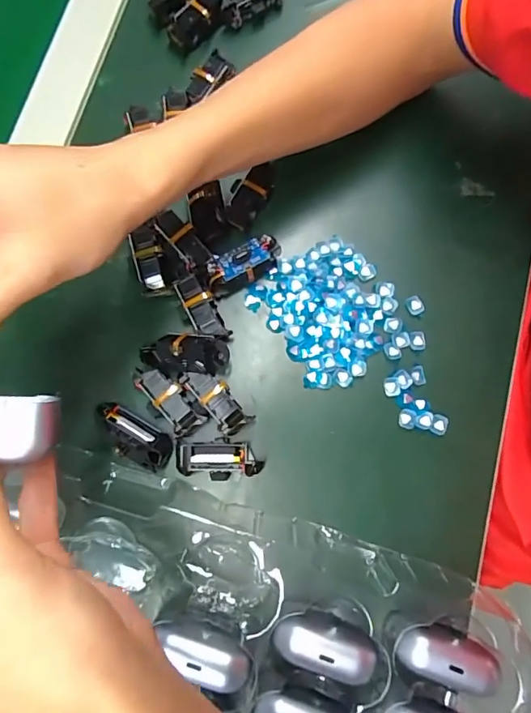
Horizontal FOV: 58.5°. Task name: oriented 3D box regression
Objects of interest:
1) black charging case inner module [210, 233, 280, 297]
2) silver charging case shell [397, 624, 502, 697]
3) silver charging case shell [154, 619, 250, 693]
[{"bbox_3d":[-0.015,-0.063,0.321,0.053,0.019,0.021,-29,78,-8],"label":"black charging case inner module"},{"bbox_3d":[0.101,0.167,0.262,0.056,0.015,0.026,18,76,3],"label":"silver charging case shell"},{"bbox_3d":[-0.036,0.165,0.263,0.054,0.018,0.024,18,76,3],"label":"silver charging case shell"}]

